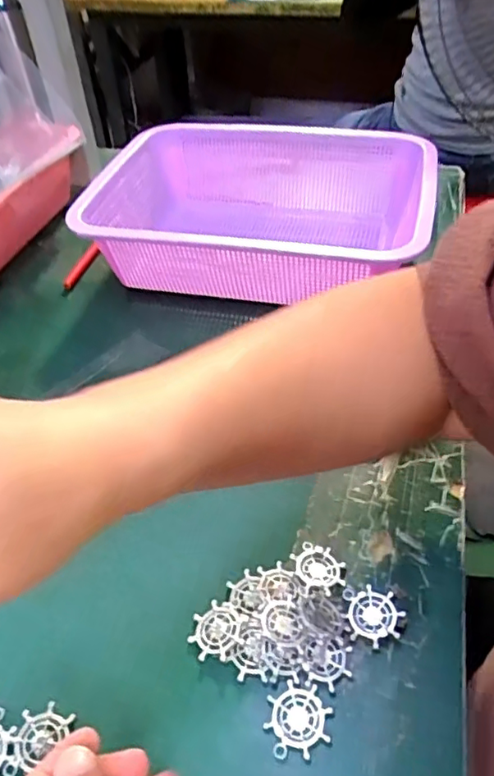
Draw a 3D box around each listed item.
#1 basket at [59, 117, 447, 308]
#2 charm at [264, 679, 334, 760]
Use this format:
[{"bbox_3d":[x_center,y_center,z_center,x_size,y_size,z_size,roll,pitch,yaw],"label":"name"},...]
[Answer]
[{"bbox_3d":[0.008,-0.161,0.538,0.307,0.086,0.222,8,48,13],"label":"basket"},{"bbox_3d":[0.025,0.162,0.275,0.030,0.004,0.032,3,47,8],"label":"charm"}]

